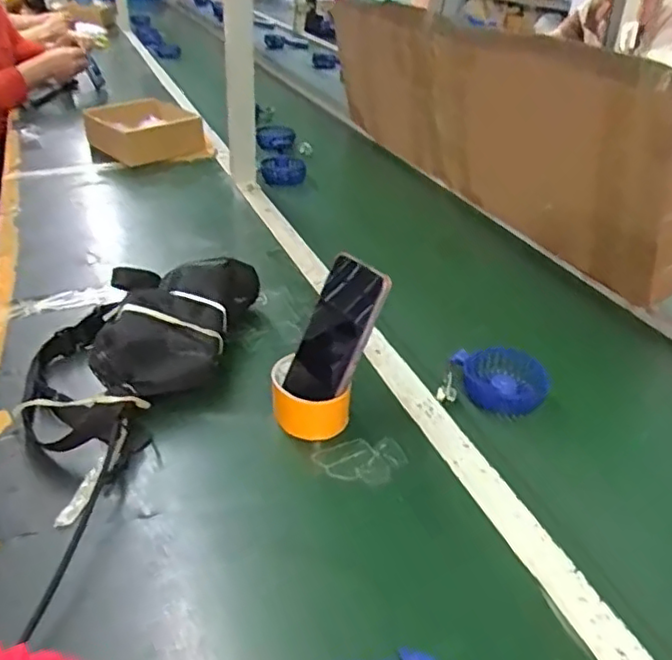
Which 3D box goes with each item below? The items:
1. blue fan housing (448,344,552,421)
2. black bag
[{"bbox_3d":[0.182,0.052,0.691,0.083,0.033,0.082,-7,33,-14],"label":"blue fan housing"},{"bbox_3d":[-0.225,0.014,0.705,0.204,0.087,0.296,6,32,6],"label":"black bag"}]

